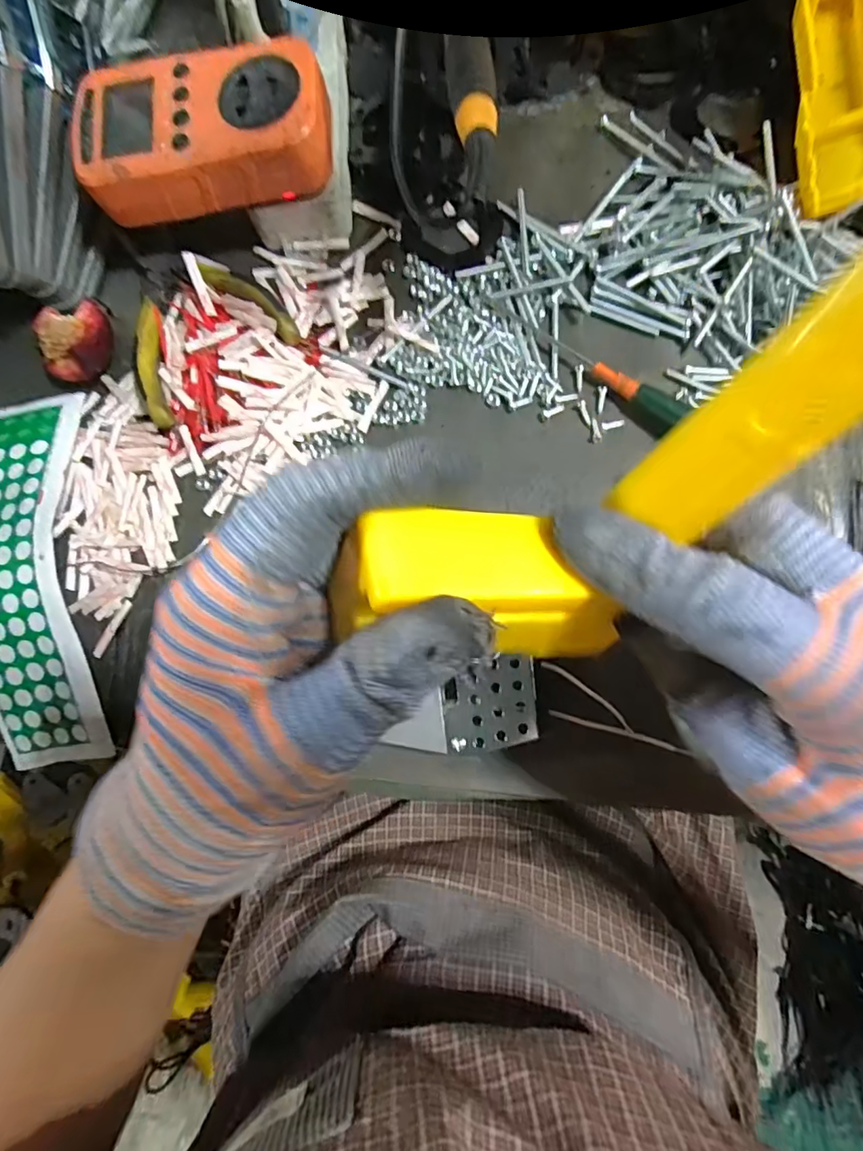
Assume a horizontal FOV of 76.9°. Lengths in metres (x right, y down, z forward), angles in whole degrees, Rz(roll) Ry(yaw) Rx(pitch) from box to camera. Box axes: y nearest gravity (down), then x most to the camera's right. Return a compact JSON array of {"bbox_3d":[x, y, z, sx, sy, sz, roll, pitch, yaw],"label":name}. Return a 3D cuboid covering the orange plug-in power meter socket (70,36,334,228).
[{"bbox_3d":[-0.118,-0.234,0.285,0.128,0.034,0.072,-5,82,5],"label":"orange plug-in power meter socket"}]

